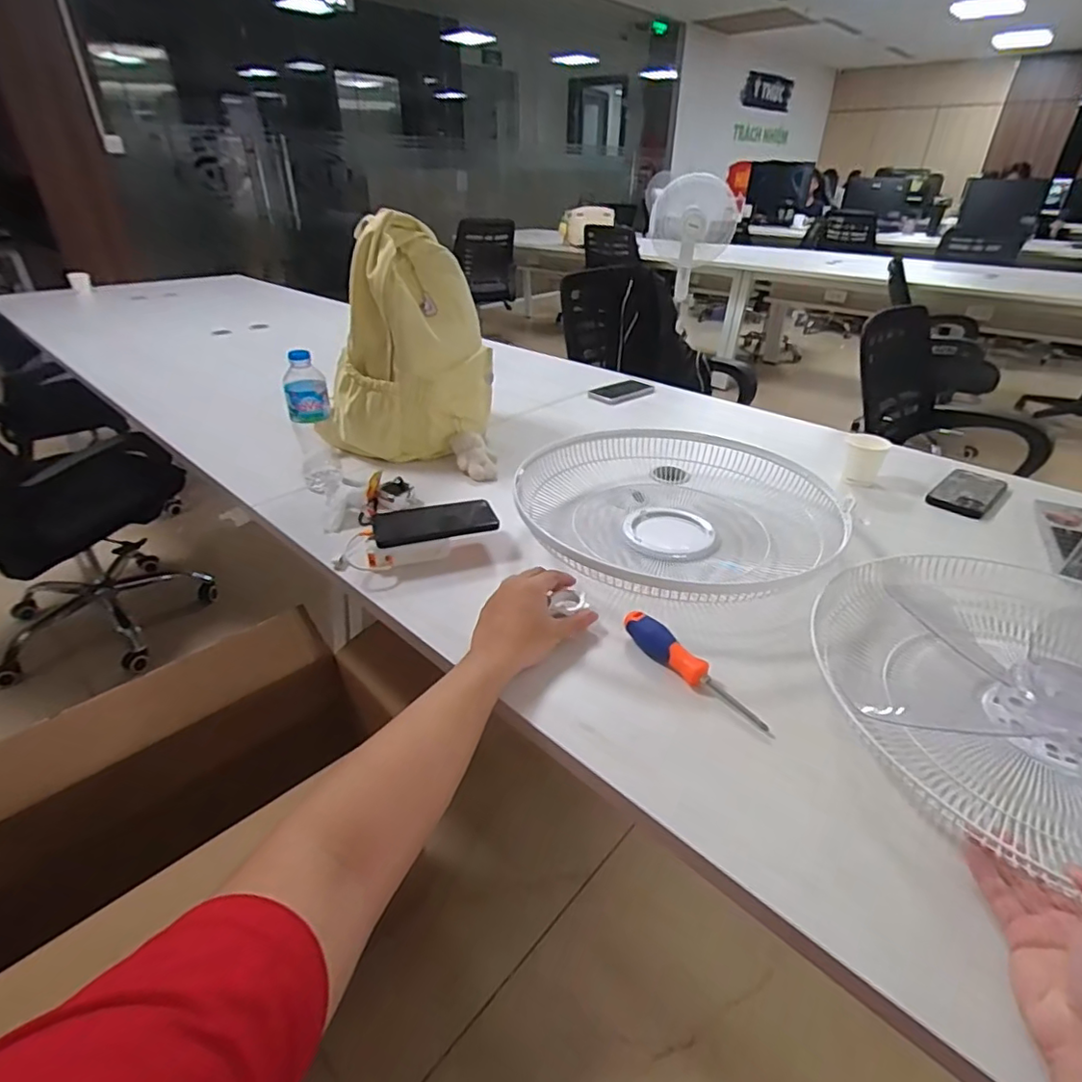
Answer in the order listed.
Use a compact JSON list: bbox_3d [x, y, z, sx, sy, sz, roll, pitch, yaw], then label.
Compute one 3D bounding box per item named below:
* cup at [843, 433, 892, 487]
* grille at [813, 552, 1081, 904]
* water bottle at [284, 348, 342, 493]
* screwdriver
[{"bbox_3d":[0.553,-0.141,1.018,0.068,0.073,0.062,17,36,24],"label":"cup"},{"bbox_3d":[0.509,0.155,0.572,0.419,0.063,0.430,3,29,-2],"label":"grille"},{"bbox_3d":[-0.361,-0.188,0.936,0.061,0.206,0.060,-11,34,-17],"label":"water bottle"},{"bbox_3d":[0.153,0.129,0.607,0.026,0.027,0.175,-21,38,-31],"label":"screwdriver"}]

